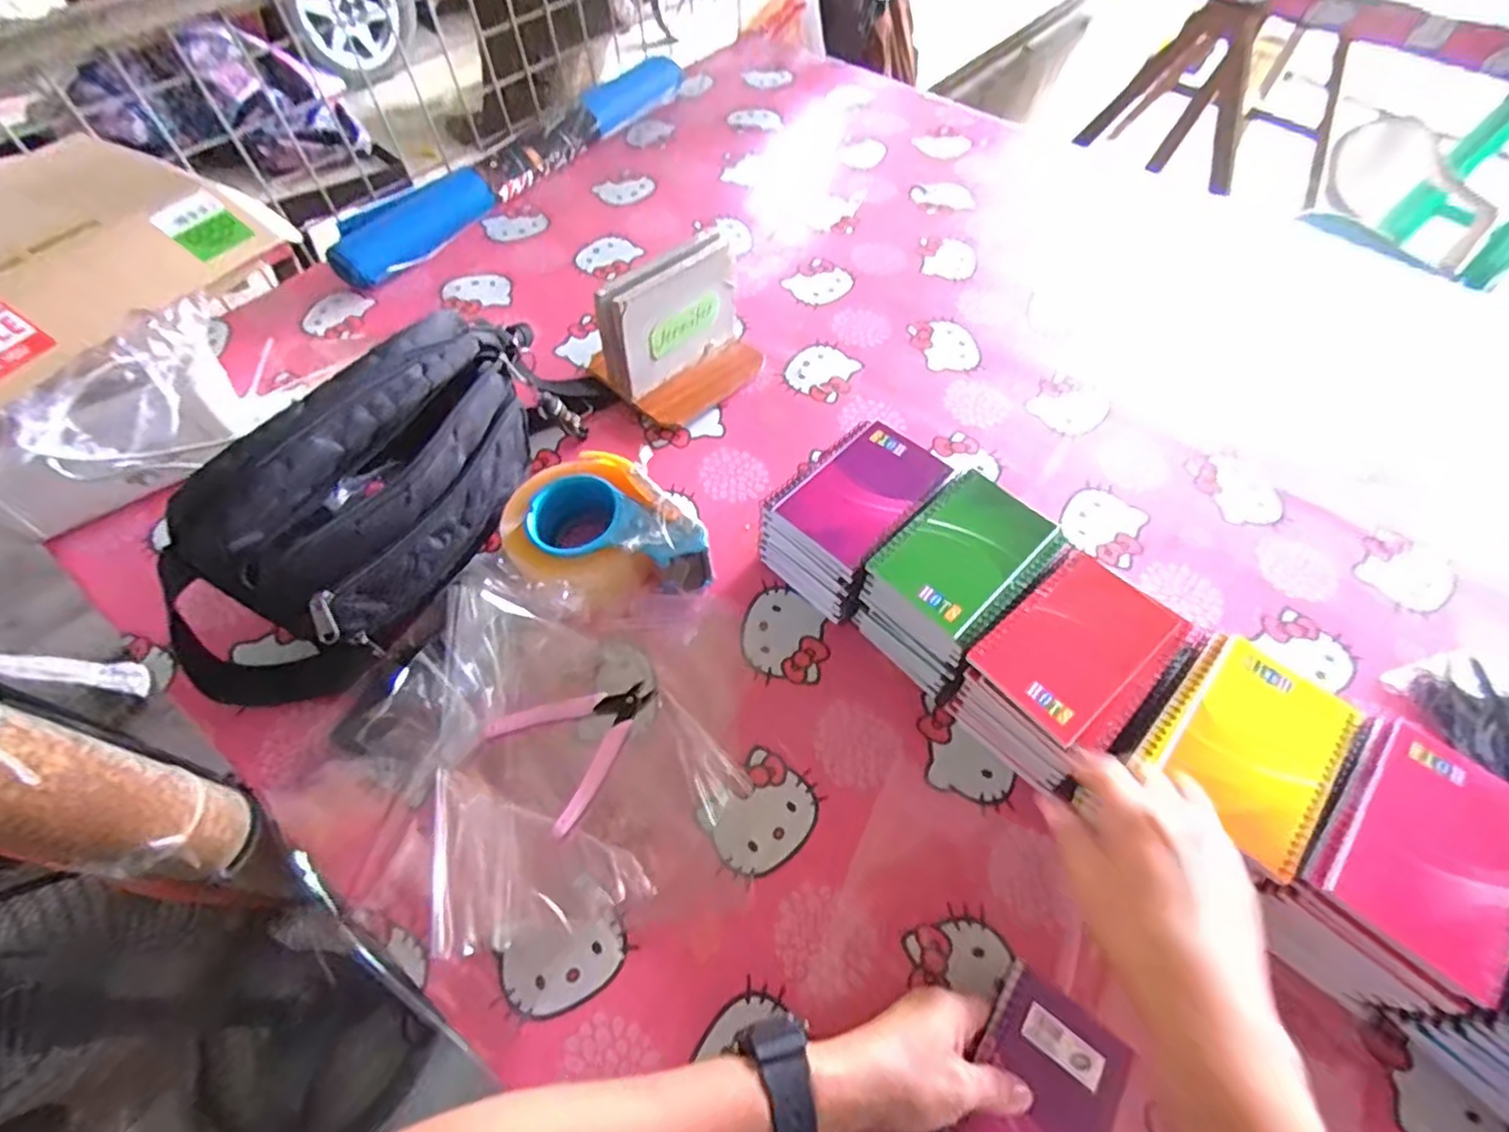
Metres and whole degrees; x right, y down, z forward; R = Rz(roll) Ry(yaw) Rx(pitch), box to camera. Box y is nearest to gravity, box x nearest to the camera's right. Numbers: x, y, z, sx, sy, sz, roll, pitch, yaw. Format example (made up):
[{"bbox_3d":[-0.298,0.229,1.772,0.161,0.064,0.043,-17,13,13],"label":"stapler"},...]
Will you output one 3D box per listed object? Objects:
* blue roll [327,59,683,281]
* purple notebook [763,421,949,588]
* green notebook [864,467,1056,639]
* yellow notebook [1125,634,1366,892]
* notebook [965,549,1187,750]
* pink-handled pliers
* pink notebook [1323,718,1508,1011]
[{"bbox_3d":[-0.299,-0.544,0.883,0.063,0.056,0.603,32,64,18],"label":"blue roll"},{"bbox_3d":[0.083,-0.059,0.527,0.091,0.019,0.132,39,66,20],"label":"purple notebook"},{"bbox_3d":[0.153,-0.013,0.488,0.082,0.008,0.124,40,66,21],"label":"green notebook"},{"bbox_3d":[0.307,0.110,0.411,0.092,0.010,0.128,39,66,20],"label":"yellow notebook"},{"bbox_3d":[0.218,0.050,0.449,0.129,0.008,0.083,-37,66,-21],"label":"notebook"},{"bbox_3d":[-0.142,0.125,0.500,0.096,0.010,0.117,27,63,16],"label":"pink-handled pliers"},{"bbox_3d":[0.391,0.161,0.374,0.083,0.011,0.131,40,66,21],"label":"pink notebook"}]

